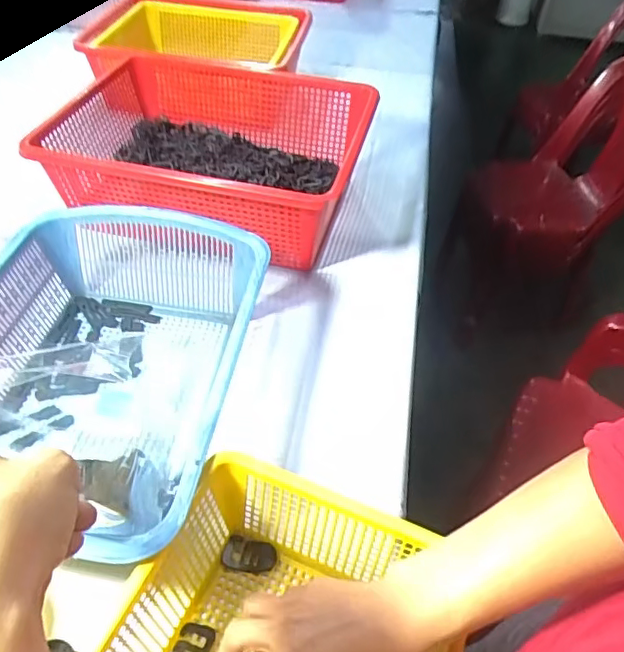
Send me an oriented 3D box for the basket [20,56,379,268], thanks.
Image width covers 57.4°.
[{"bbox_3d":[-0.130,-0.221,0.747,0.373,0.131,0.288,11,47,7],"label":"basket"}]

